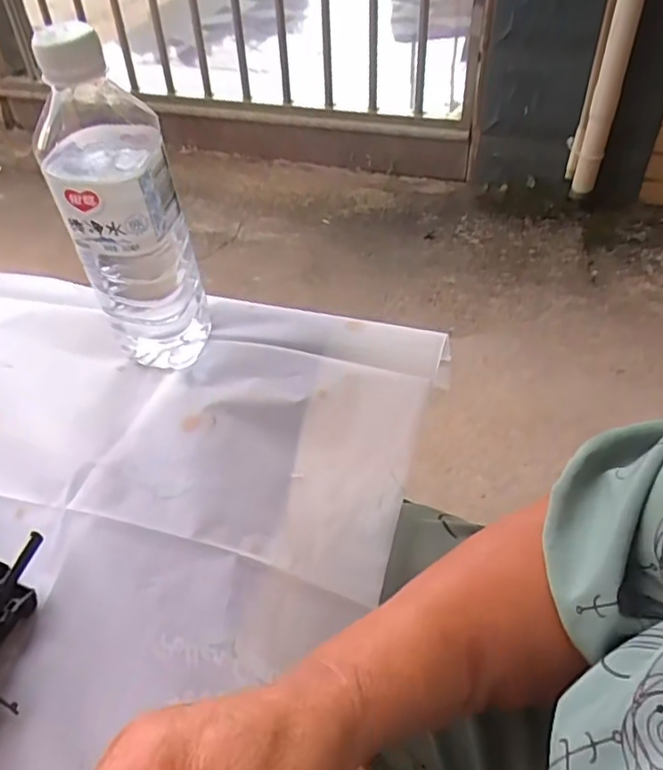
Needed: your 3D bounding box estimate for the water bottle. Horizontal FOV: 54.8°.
[{"bbox_3d":[-0.123,-0.104,0.388,0.075,0.197,0.069,-12,49,-12],"label":"water bottle"}]

